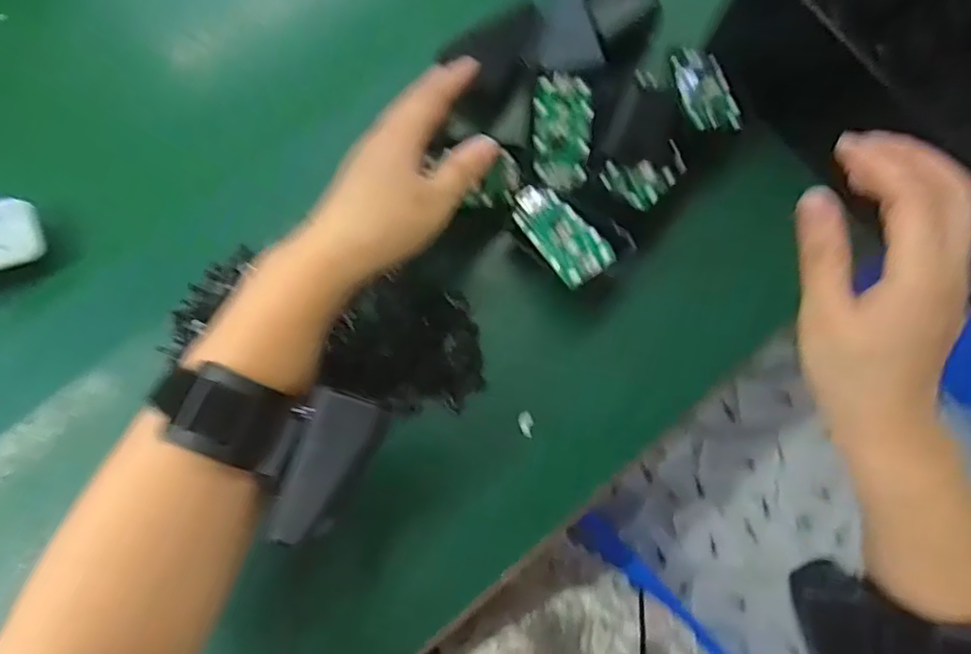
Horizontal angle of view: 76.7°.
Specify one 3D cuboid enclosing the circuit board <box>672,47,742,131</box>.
[{"bbox_3d":[0.136,-0.147,0.379,0.033,0.007,0.060,-9,68,-6],"label":"circuit board"}]

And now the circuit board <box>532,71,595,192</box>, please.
[{"bbox_3d":[0.047,-0.118,0.372,0.034,0.004,0.066,0,97,-2],"label":"circuit board"}]

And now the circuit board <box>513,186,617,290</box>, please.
[{"bbox_3d":[0.043,-0.055,0.356,0.031,0.006,0.070,-33,65,-8],"label":"circuit board"}]

